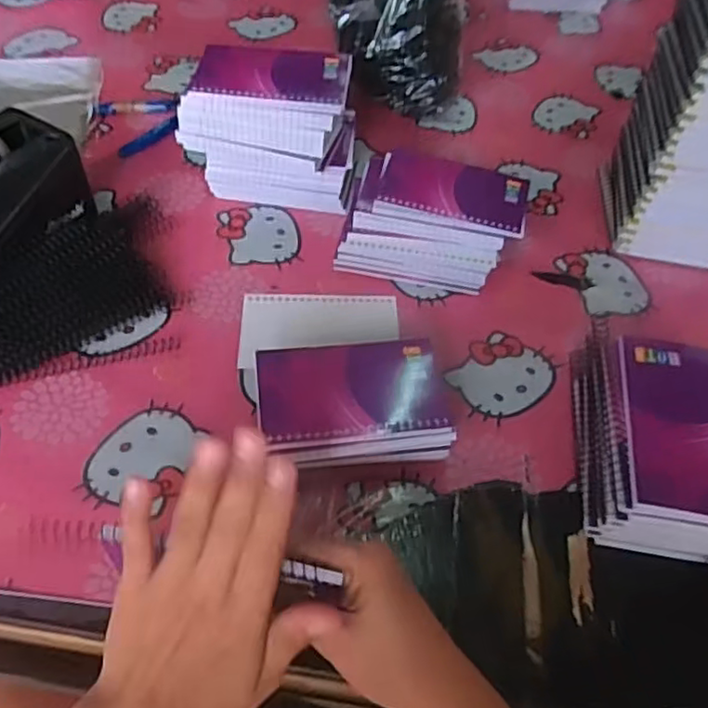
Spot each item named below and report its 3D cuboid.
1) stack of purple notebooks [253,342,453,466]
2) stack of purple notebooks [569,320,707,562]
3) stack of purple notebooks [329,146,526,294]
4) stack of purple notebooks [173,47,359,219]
[{"bbox_3d":[0.004,0.039,0.468,0.136,0.046,0.092,-9,53,-10],"label":"stack of purple notebooks"},{"bbox_3d":[0.210,0.053,0.451,0.093,0.076,0.163,9,52,3],"label":"stack of purple notebooks"},{"bbox_3d":[0.072,-0.120,0.591,0.153,0.055,0.118,11,52,5],"label":"stack of purple notebooks"},{"bbox_3d":[-0.074,-0.203,0.607,0.150,0.117,0.095,9,52,3],"label":"stack of purple notebooks"}]

